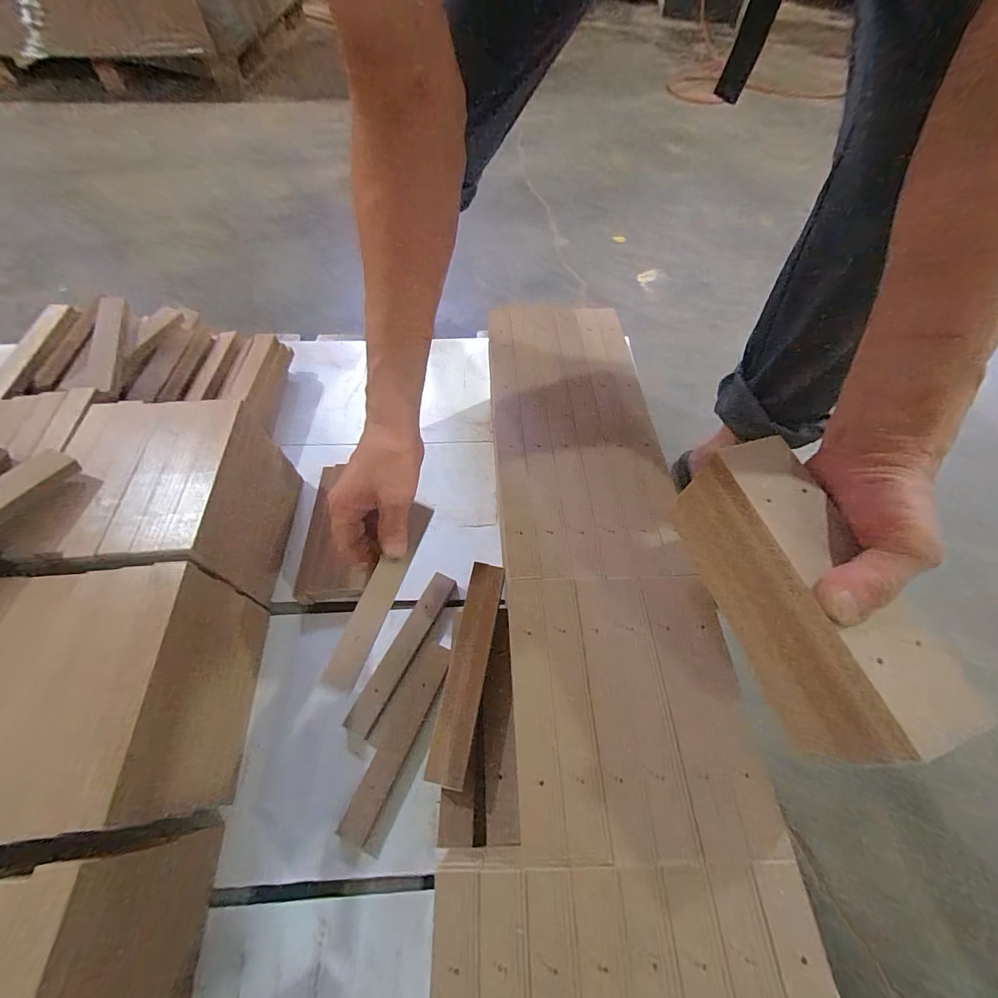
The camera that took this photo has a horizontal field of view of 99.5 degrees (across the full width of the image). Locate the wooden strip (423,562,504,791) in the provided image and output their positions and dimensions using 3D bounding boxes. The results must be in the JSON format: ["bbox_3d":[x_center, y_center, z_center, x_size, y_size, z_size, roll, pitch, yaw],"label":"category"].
[{"bbox_3d":[-0.026,0.136,0.353,0.031,0.008,0.172,8,58,6],"label":"wooden strip"}]

